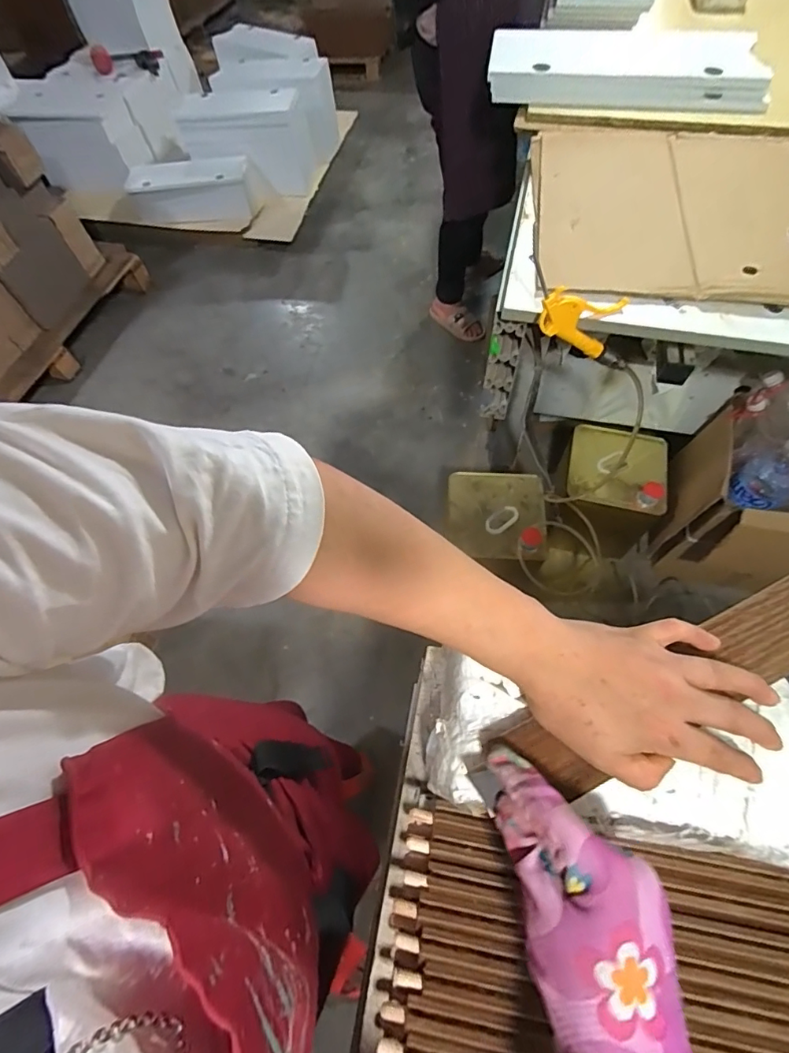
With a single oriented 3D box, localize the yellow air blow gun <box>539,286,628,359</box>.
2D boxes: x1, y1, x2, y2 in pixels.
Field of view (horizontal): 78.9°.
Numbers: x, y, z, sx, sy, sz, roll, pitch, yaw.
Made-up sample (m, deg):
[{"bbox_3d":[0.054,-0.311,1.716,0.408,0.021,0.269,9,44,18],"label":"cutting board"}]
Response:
[{"bbox_3d":[0.266,-0.285,0.671,0.130,0.093,0.037,-9,62,-2],"label":"yellow air blow gun"}]

